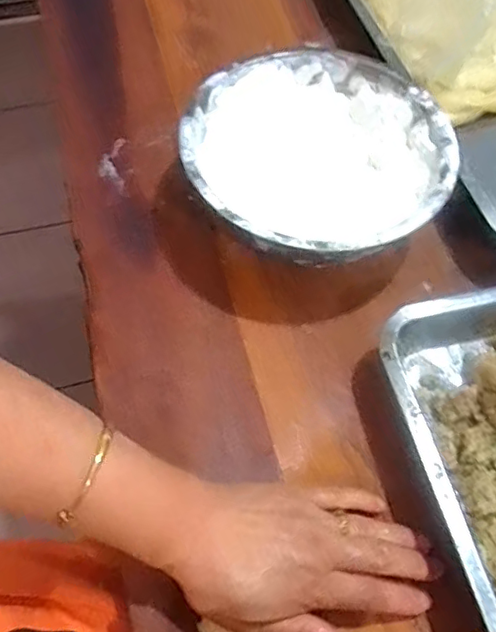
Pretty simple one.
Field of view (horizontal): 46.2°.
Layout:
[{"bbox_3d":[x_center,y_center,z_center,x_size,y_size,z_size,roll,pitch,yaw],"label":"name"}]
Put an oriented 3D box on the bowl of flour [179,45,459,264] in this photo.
[{"bbox_3d":[0.059,-0.126,0.509,0.216,0.090,0.216,1,61,-2],"label":"bowl of flour"}]

